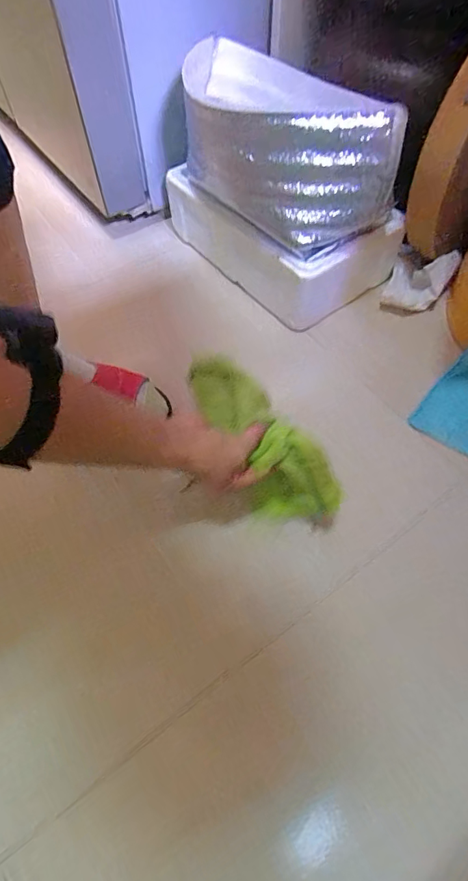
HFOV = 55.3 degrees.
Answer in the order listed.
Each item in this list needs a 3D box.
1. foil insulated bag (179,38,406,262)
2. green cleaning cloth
[{"bbox_3d":[0.047,-0.406,0.596,0.168,0.139,0.332,-25,63,-12],"label":"foil insulated bag"},{"bbox_3d":[0.024,0.001,0.476,0.063,0.096,0.204,-38,91,-20],"label":"green cleaning cloth"}]

